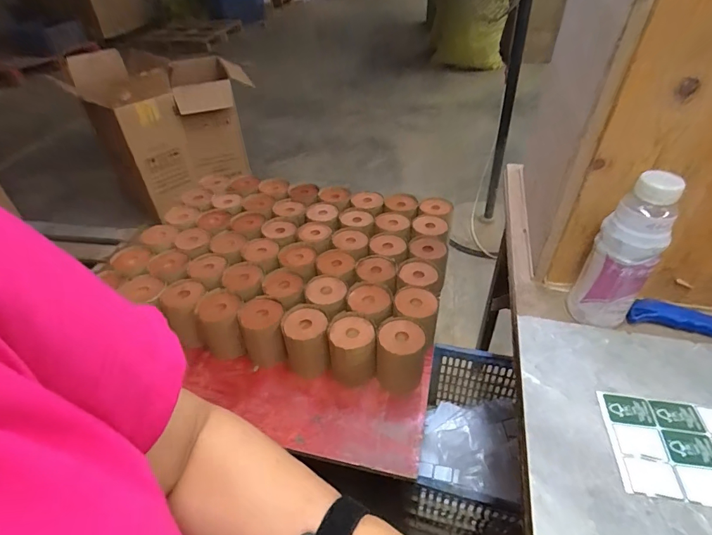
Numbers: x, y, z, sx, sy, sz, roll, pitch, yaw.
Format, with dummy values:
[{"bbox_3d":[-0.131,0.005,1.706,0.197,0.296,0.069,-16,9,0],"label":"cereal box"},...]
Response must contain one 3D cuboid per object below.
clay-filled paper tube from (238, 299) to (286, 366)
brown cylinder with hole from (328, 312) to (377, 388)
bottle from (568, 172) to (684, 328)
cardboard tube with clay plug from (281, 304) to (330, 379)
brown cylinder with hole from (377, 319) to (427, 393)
[{"bbox_3d":[-0.173,0.126,0.777,0.078,0.102,0.090,-12,42,-10],"label":"clay-filled paper tube"},{"bbox_3d":[-0.008,0.149,0.739,0.077,0.098,0.096,-5,41,-5],"label":"brown cylinder with hole"},{"bbox_3d":[0.302,-0.015,0.471,0.054,0.187,0.059,-1,41,0],"label":"bottle"},{"bbox_3d":[-0.090,0.137,0.760,0.077,0.105,0.084,-5,41,-2],"label":"cardboard tube with clay plug"},{"bbox_3d":[0.078,0.157,0.734,0.083,0.106,0.086,-2,41,2],"label":"brown cylinder with hole"}]

